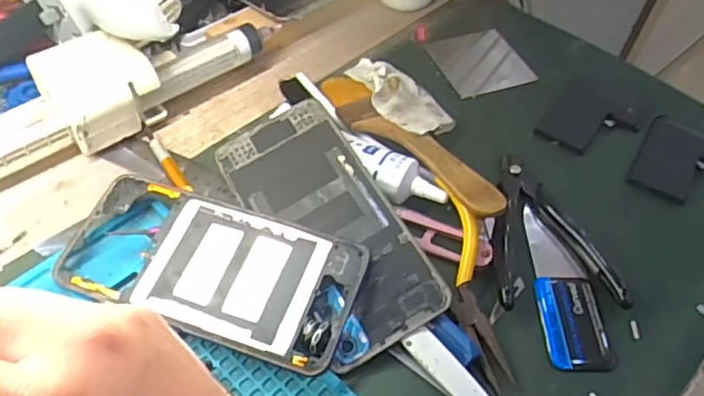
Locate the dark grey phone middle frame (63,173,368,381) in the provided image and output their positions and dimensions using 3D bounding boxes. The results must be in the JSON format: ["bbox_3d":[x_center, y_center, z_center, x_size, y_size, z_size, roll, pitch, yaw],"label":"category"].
[{"bbox_3d":[-0.077,0.036,0.317,0.162,0.008,0.076,17,60,13],"label":"dark grey phone middle frame"}]

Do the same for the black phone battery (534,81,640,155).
[{"bbox_3d":[0.172,-0.057,0.418,0.057,0.005,0.073,29,55,17],"label":"black phone battery"}]

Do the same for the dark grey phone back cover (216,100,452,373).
[{"bbox_3d":[-0.015,0.013,0.332,0.071,0.004,0.157,-31,65,-7],"label":"dark grey phone back cover"}]

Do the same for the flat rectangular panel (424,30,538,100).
[{"bbox_3d":[0.102,-0.108,0.460,0.066,0.004,0.068,-14,54,-16],"label":"flat rectangular panel"}]

